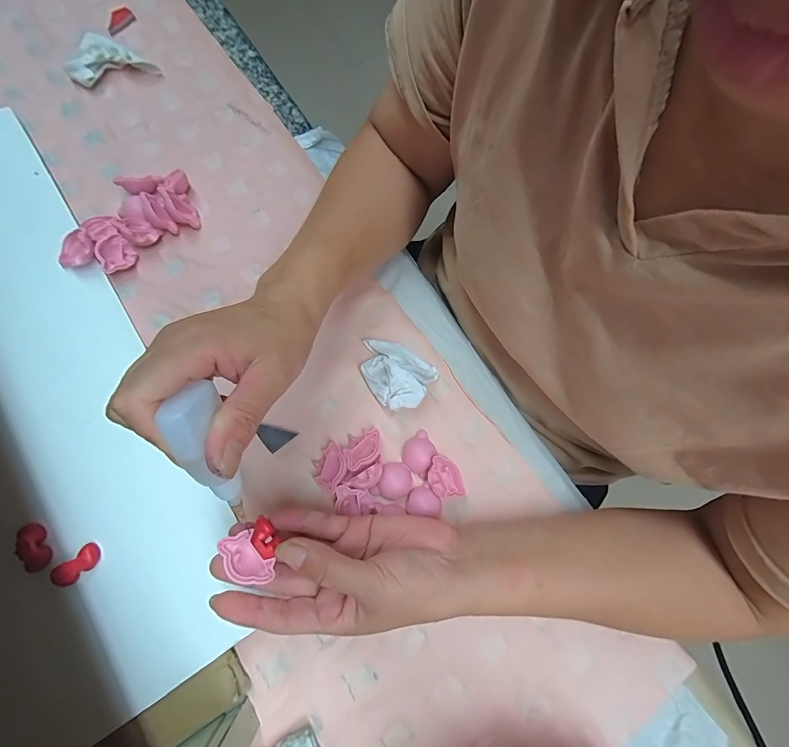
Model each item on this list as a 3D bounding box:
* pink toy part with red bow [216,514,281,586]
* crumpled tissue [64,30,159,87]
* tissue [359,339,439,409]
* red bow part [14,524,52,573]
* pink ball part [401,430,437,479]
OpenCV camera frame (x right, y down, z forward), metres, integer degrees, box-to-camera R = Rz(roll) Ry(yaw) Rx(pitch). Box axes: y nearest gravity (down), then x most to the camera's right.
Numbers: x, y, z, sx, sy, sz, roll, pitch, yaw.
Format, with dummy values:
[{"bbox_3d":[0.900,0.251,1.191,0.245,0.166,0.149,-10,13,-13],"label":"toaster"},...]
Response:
[{"bbox_3d":[-0.086,0.109,0.233,0.032,0.010,0.032,-30,77,-8],"label":"pink toy part with red bow"},{"bbox_3d":[-0.293,-0.325,0.394,0.084,0.017,0.048,-20,76,-5],"label":"crumpled tissue"},{"bbox_3d":[-0.002,0.000,0.326,0.065,0.020,0.051,32,77,8],"label":"tissue"},{"bbox_3d":[-0.253,0.122,0.269,0.012,0.014,0.031,-20,76,-5],"label":"red bow part"},{"bbox_3d":[0.022,0.066,0.315,0.029,0.014,0.032,-38,80,-12],"label":"pink ball part"}]

